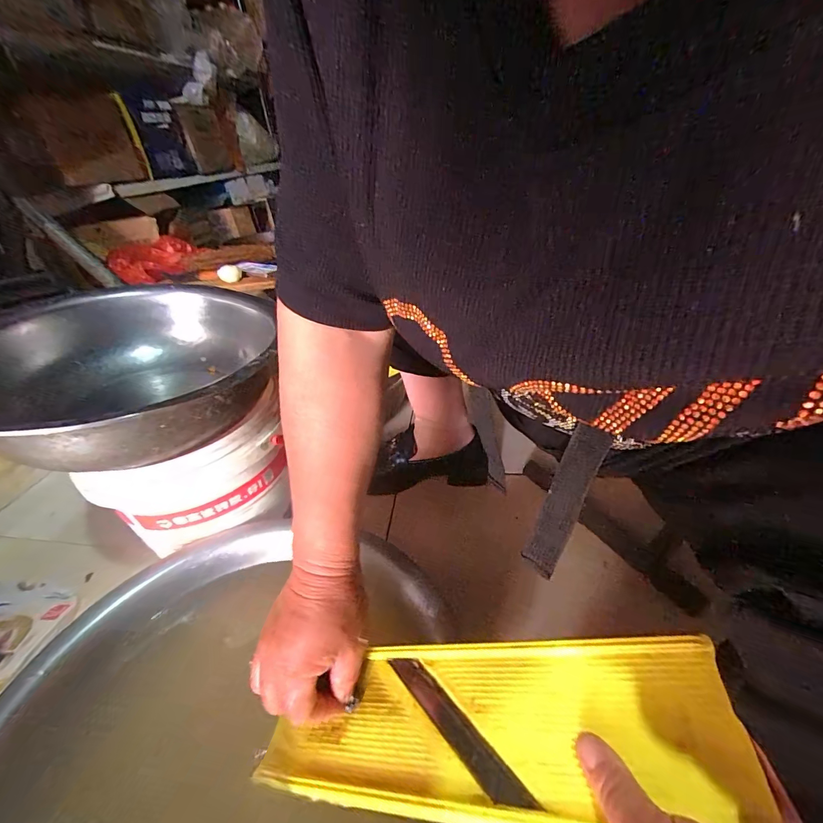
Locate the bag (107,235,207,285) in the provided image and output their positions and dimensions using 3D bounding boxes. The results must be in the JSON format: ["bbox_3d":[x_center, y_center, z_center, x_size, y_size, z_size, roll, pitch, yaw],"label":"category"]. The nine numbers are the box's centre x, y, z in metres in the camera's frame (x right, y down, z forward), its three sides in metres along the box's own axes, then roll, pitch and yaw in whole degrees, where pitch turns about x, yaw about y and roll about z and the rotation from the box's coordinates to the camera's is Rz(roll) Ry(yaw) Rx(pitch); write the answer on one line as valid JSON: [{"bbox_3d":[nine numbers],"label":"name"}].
[{"bbox_3d":[-0.784,-0.459,1.162,0.144,0.082,0.306,-5,34,3],"label":"bag"}]

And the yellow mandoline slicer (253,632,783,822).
[{"bbox_3d":[0.036,0.218,0.269,0.320,0.020,0.101,-22,29,21],"label":"yellow mandoline slicer"}]

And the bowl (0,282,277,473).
[{"bbox_3d":[-0.339,-0.049,0.456,0.301,0.120,0.322,-5,34,3],"label":"bowl"}]

